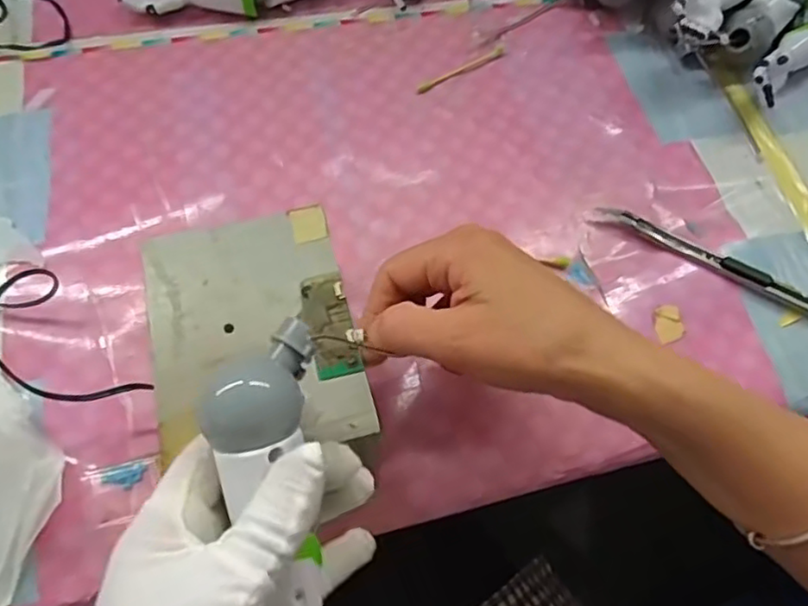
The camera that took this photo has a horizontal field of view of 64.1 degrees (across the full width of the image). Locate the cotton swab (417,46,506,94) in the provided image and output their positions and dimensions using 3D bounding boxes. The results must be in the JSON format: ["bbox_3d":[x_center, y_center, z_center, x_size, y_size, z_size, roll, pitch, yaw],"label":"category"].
[{"bbox_3d":[0.041,-0.163,0.448,0.077,0.004,0.007,-31,68,-16],"label":"cotton swab"}]

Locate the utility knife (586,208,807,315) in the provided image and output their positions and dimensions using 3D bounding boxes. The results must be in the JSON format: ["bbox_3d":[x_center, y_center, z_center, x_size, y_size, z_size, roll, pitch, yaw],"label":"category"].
[{"bbox_3d":[0.179,-0.026,0.382,0.139,0.009,0.012,26,65,11],"label":"utility knife"}]

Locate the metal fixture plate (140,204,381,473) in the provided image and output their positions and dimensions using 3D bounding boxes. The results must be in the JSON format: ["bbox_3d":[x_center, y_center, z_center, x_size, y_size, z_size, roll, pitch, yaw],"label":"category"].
[{"bbox_3d":[-0.070,0.012,0.298,0.090,0.010,0.118,-13,64,-8],"label":"metal fixture plate"}]

